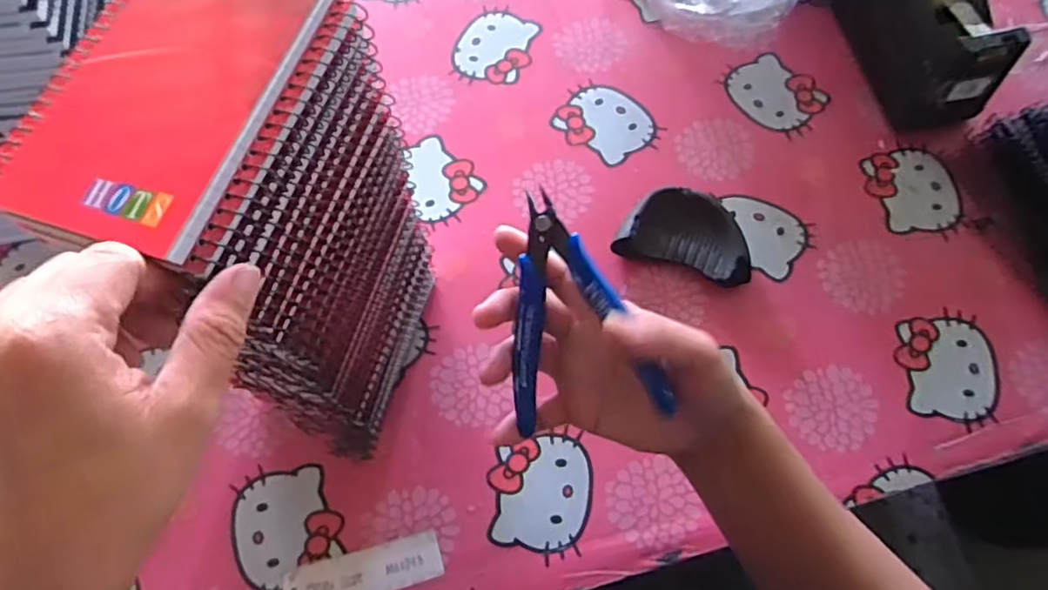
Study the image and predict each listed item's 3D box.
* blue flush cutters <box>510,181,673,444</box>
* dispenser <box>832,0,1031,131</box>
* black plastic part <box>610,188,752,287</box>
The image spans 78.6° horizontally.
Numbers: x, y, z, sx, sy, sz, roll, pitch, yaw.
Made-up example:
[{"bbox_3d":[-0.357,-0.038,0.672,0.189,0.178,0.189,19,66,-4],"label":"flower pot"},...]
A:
[{"bbox_3d":[0.021,0.006,0.317,0.073,0.011,0.112,-14,89,26],"label":"blue flush cutters"},{"bbox_3d":[0.336,-0.257,0.547,0.081,0.128,0.202,-16,70,-6],"label":"dispenser"},{"bbox_3d":[0.133,-0.049,0.518,0.104,0.029,0.063,20,70,8],"label":"black plastic part"}]

